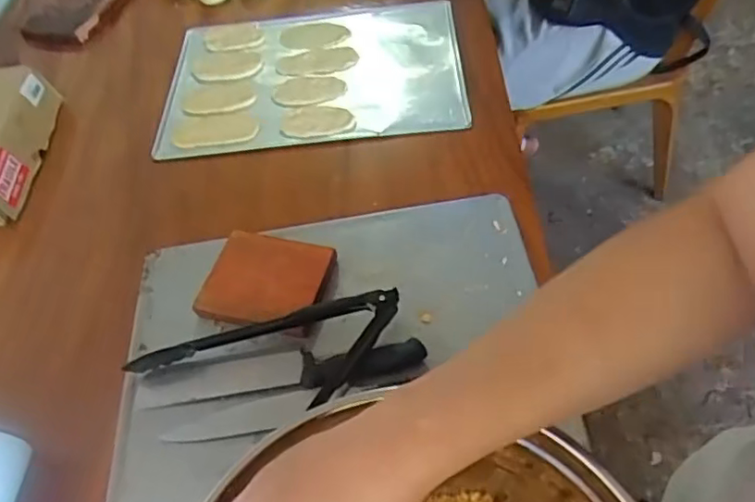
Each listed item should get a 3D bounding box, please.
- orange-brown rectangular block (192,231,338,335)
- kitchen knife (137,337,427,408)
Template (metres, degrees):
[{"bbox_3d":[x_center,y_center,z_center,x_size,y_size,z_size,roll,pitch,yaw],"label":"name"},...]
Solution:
[{"bbox_3d":[-0.126,0.032,0.695,0.131,0.024,0.117,8,54,16],"label":"orange-brown rectangular block"},{"bbox_3d":[-0.102,0.124,0.628,0.296,0.026,0.044,-7,51,4],"label":"kitchen knife"}]

